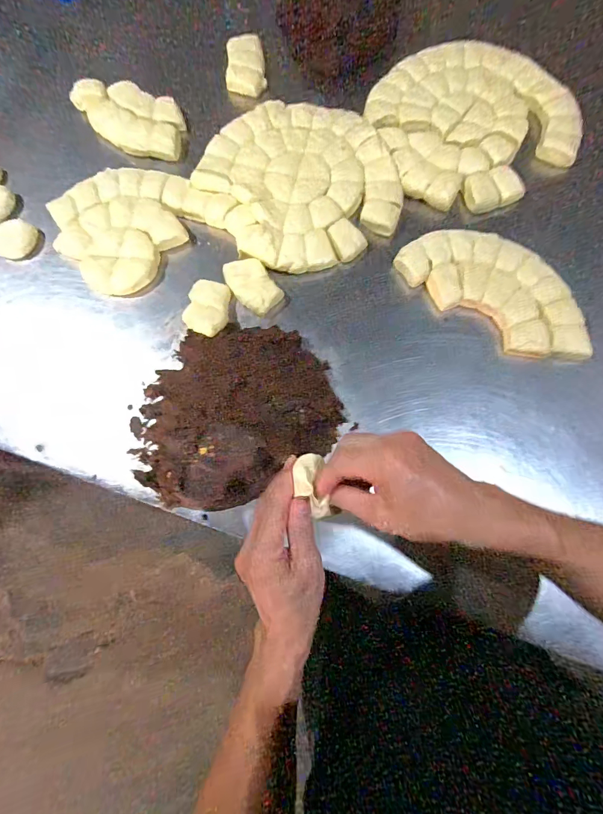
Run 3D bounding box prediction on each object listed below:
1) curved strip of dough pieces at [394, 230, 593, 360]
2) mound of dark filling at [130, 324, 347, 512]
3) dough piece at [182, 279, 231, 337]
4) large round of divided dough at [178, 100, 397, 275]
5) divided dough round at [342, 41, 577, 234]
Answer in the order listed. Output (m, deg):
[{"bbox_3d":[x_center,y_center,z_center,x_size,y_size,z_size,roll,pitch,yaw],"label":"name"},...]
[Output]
[{"bbox_3d":[0.301,-0.184,0.589,0.297,0.031,0.137,38,82,8],"label":"curved strip of dough pieces"},{"bbox_3d":[-0.097,0.004,0.546,0.291,0.050,0.242,-19,79,-3],"label":"mound of dark filling"},{"bbox_3d":[-0.143,-0.150,0.586,0.066,0.027,0.088,11,79,3],"label":"dough piece"},{"bbox_3d":[-0.006,-0.379,0.636,0.328,0.023,0.307,0,79,1],"label":"large round of divided dough"},{"bbox_3d":[0.262,-0.489,0.662,0.394,0.027,0.340,-16,79,-2],"label":"divided dough round"}]

